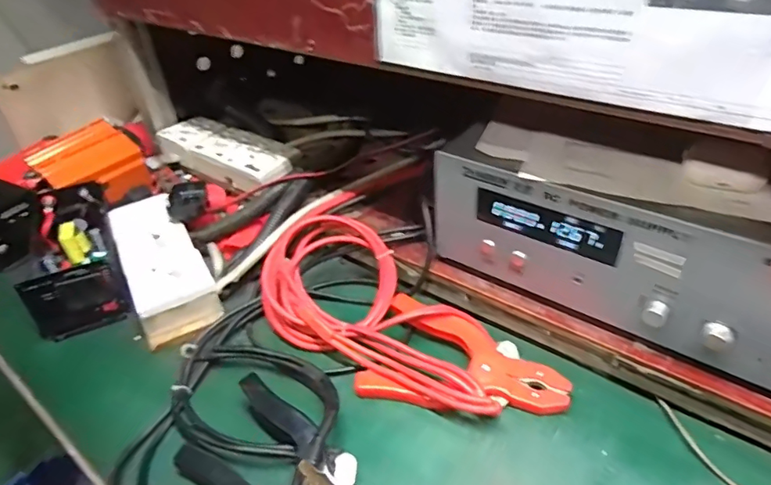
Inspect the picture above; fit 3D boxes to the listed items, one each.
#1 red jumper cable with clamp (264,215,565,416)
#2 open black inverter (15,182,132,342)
[{"bbox_3d":[0.002,0.081,0.563,0.384,0.079,0.146,26,48,34],"label":"red jumper cable with clamp"},{"bbox_3d":[-0.426,0.013,0.711,0.108,0.081,0.245,-20,40,-16],"label":"open black inverter"}]

